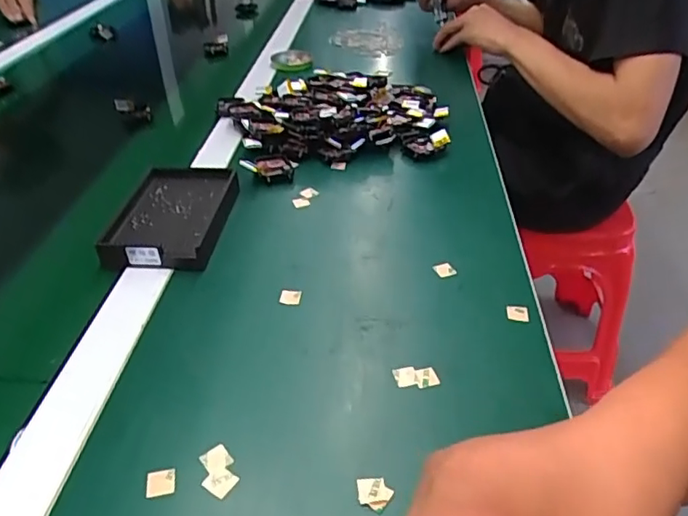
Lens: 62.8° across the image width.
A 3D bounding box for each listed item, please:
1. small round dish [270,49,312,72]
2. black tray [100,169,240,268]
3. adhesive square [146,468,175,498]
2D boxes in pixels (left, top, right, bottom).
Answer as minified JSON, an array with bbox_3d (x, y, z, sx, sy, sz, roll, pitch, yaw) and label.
[{"bbox_3d":[-0.084,-0.313,0.894,0.064,0.018,0.057,-2,37,-3],"label":"small round dish"},{"bbox_3d":[-0.158,-0.042,0.523,0.100,0.021,0.141,2,37,3],"label":"black tray"},{"bbox_3d":[-0.104,0.126,0.319,0.015,0.004,0.016,-8,38,-11],"label":"adhesive square"}]

